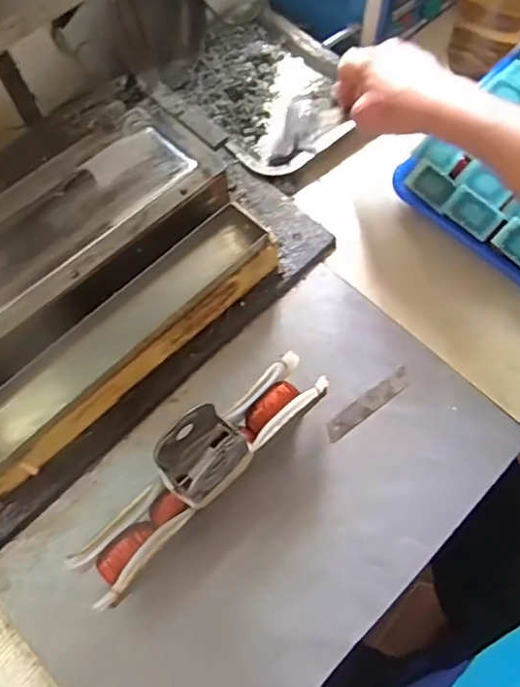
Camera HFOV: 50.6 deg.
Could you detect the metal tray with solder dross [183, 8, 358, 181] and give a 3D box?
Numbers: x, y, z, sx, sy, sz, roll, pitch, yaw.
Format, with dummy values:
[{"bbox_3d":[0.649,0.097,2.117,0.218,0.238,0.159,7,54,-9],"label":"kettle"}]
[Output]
[{"bbox_3d":[0.004,-0.302,0.639,0.166,0.034,0.242,-32,69,-12],"label":"metal tray with solder dross"}]

